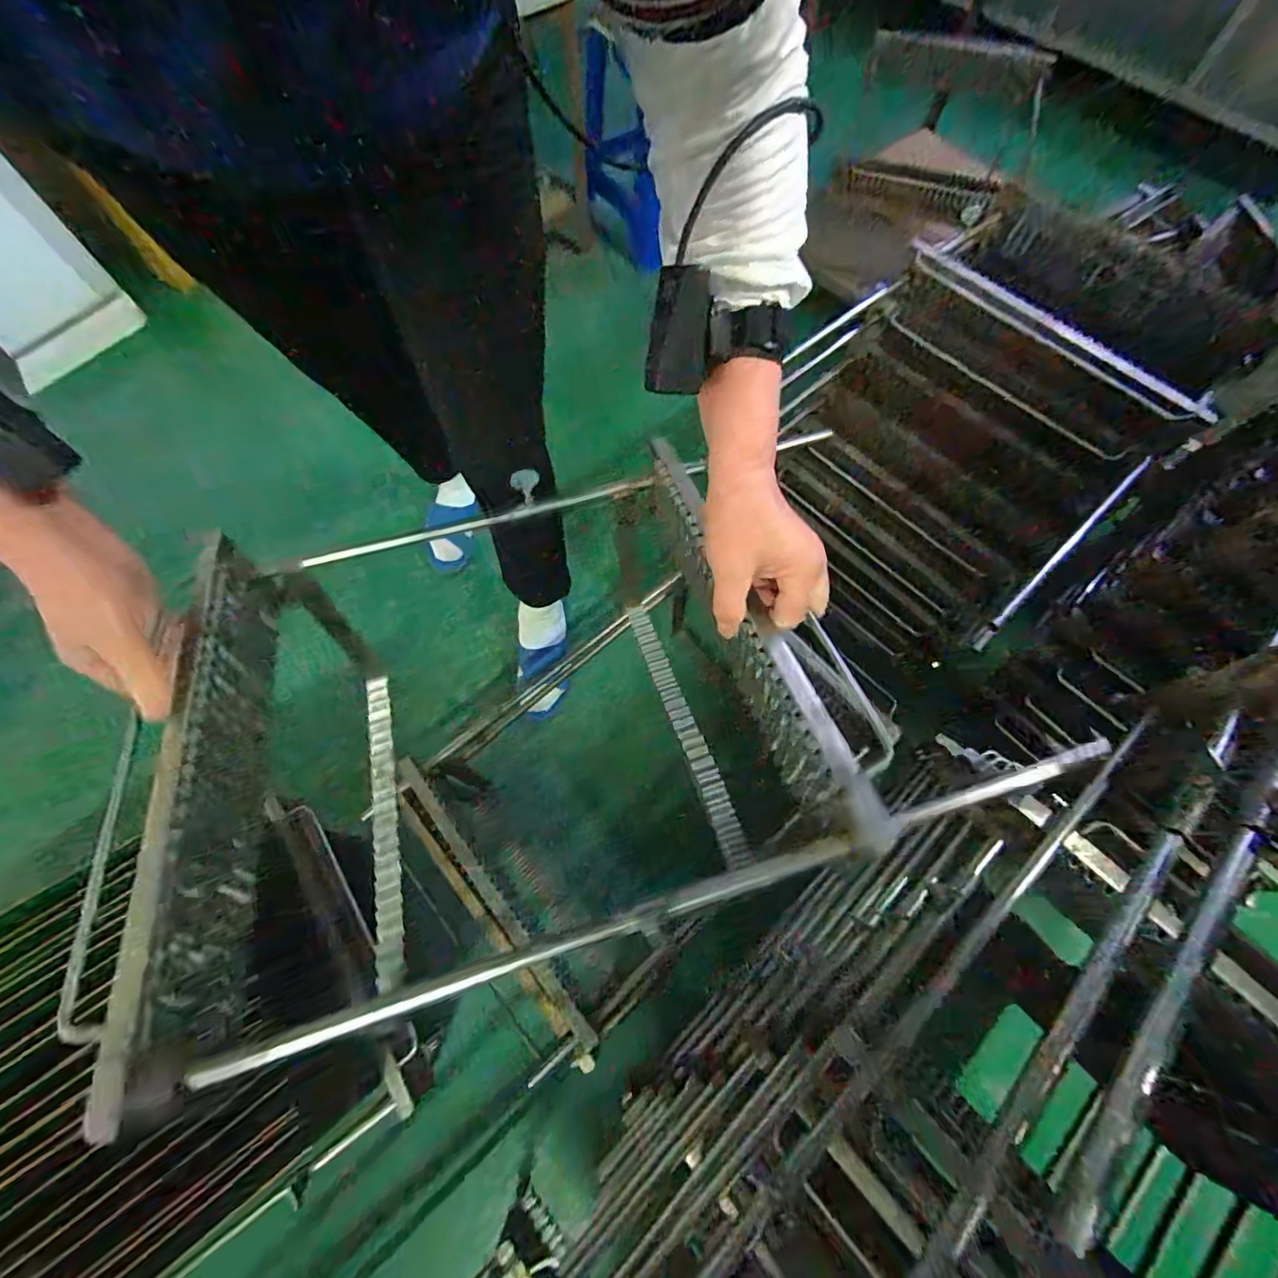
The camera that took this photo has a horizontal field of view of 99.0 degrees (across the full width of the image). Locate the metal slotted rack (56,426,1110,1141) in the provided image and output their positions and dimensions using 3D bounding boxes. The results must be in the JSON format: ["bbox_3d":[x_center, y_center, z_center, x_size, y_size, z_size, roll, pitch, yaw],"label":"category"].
[{"bbox_3d":[-0.124,0.061,0.488,0.475,0.289,0.394,-11,68,-8],"label":"metal slotted rack"}]

